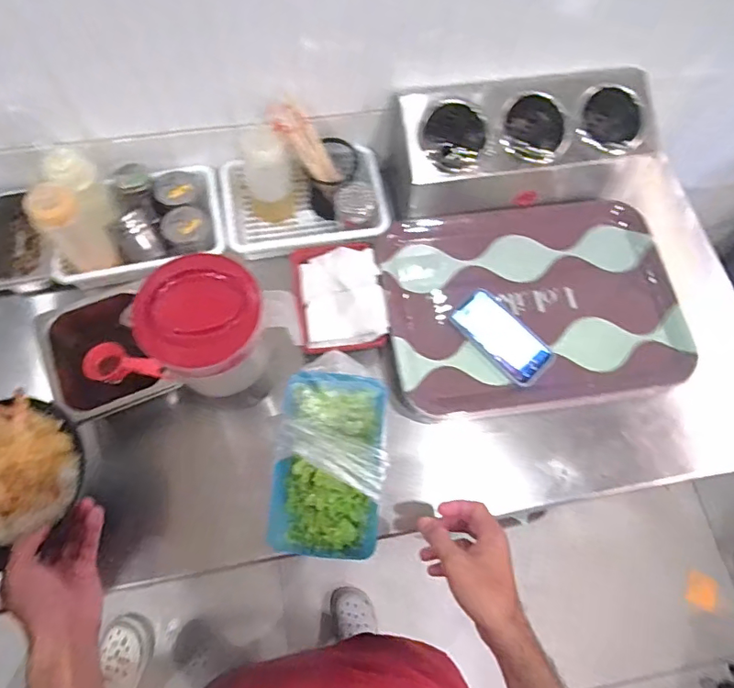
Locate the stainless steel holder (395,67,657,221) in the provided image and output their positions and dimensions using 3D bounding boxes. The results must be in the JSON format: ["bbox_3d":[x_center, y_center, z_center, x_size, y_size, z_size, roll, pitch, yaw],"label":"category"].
[{"bbox_3d":[0.236,-0.315,0.822,0.382,0.160,0.166,-7,67,-6],"label":"stainless steel holder"}]

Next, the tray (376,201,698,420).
[{"bbox_3d":[0.249,-0.066,0.802,0.448,0.049,0.340,-7,67,-5],"label":"tray"}]

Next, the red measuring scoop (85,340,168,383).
[{"bbox_3d":[-0.338,0.032,0.745,0.133,0.039,0.054,9,66,16],"label":"red measuring scoop"}]

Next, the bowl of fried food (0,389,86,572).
[{"bbox_3d":[-0.412,0.151,0.593,0.171,0.067,0.157,1,66,-2],"label":"bowl of fried food"}]

